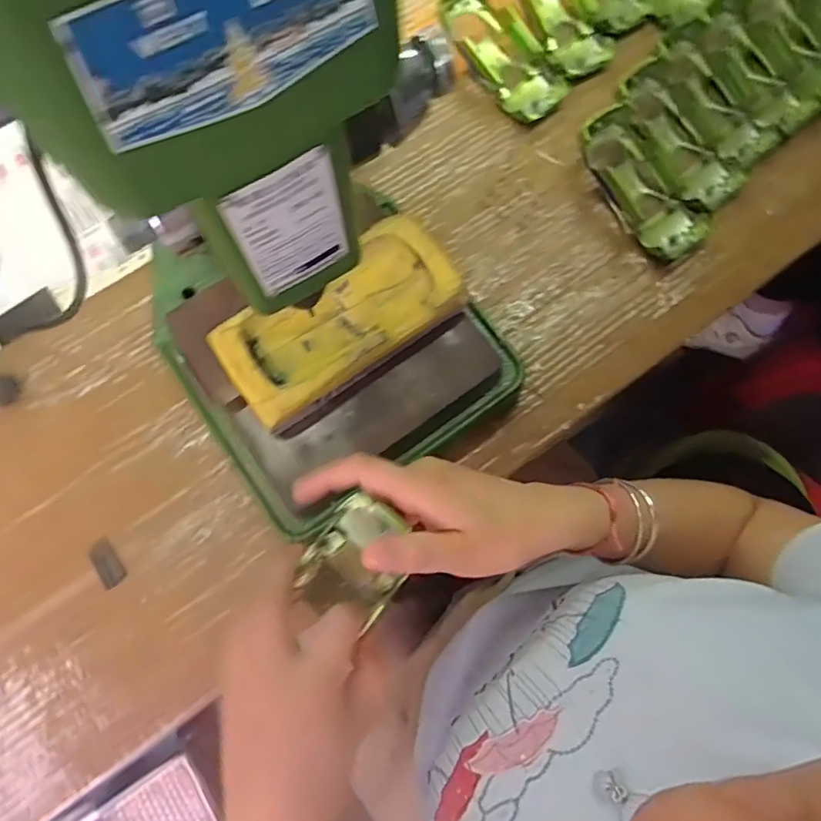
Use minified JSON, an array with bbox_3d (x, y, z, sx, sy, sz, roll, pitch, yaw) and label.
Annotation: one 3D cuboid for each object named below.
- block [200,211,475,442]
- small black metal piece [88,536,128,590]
[{"bbox_3d":[-0.045,-0.059,0.389,0.162,0.031,0.087,-35,78,-8],"label":"block"},{"bbox_3d":[-0.220,0.110,0.409,0.017,0.004,0.035,-33,77,-8],"label":"small black metal piece"}]

